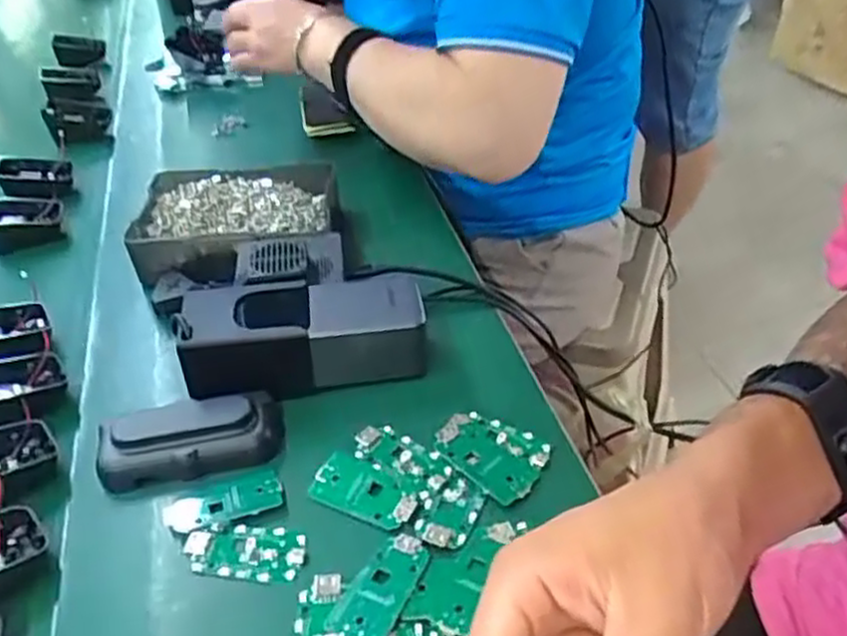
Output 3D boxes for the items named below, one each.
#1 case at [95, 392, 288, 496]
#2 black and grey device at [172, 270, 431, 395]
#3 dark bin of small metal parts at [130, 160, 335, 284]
[{"bbox_3d":[-0.144,0.071,0.457,0.106,0.027,0.050,-14,40,-5],"label":"case"},{"bbox_3d":[-0.078,0.010,0.497,0.153,0.055,0.059,-12,40,-3],"label":"black and grey device"},{"bbox_3d":[-0.154,-0.084,0.625,0.161,0.035,0.127,-8,40,2],"label":"dark bin of small metal parts"}]

